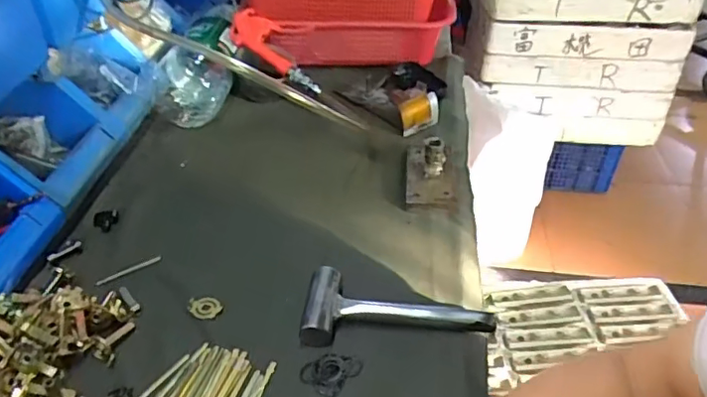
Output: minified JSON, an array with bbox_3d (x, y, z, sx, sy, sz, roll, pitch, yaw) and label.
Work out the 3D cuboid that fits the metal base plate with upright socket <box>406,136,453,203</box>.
[{"bbox_3d":[0.099,-0.044,0.699,0.060,0.056,0.123,7,40,2],"label":"metal base plate with upright socket"}]

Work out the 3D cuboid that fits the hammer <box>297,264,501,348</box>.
[{"bbox_3d":[0.042,0.110,0.533,0.174,0.027,0.074,7,40,3],"label":"hammer"}]

